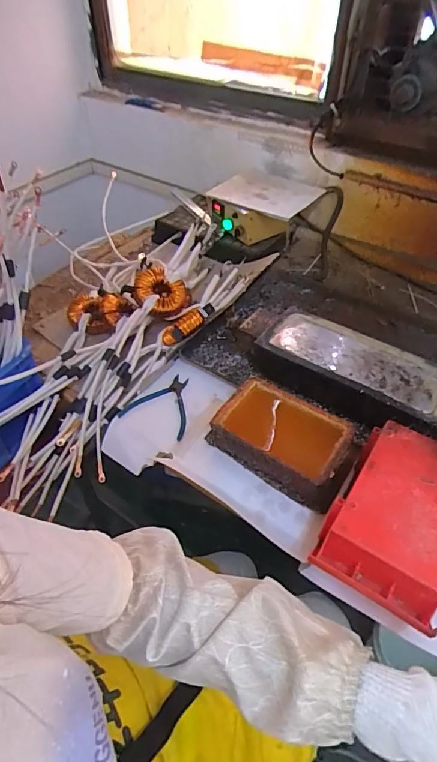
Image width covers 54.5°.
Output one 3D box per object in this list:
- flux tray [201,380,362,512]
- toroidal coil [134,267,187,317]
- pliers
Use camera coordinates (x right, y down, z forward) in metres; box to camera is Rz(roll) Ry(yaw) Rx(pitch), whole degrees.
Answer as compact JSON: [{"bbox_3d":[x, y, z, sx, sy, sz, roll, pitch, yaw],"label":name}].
[{"bbox_3d":[0.105,0.092,0.694,0.218,0.064,0.139,27,52,25],"label":"flux tray"},{"bbox_3d":[-0.127,-0.188,0.925,0.114,0.052,0.102,31,68,-4],"label":"toroidal coil"},{"bbox_3d":[-0.095,0.041,0.789,0.132,0.015,0.124,22,50,21],"label":"pliers"}]

